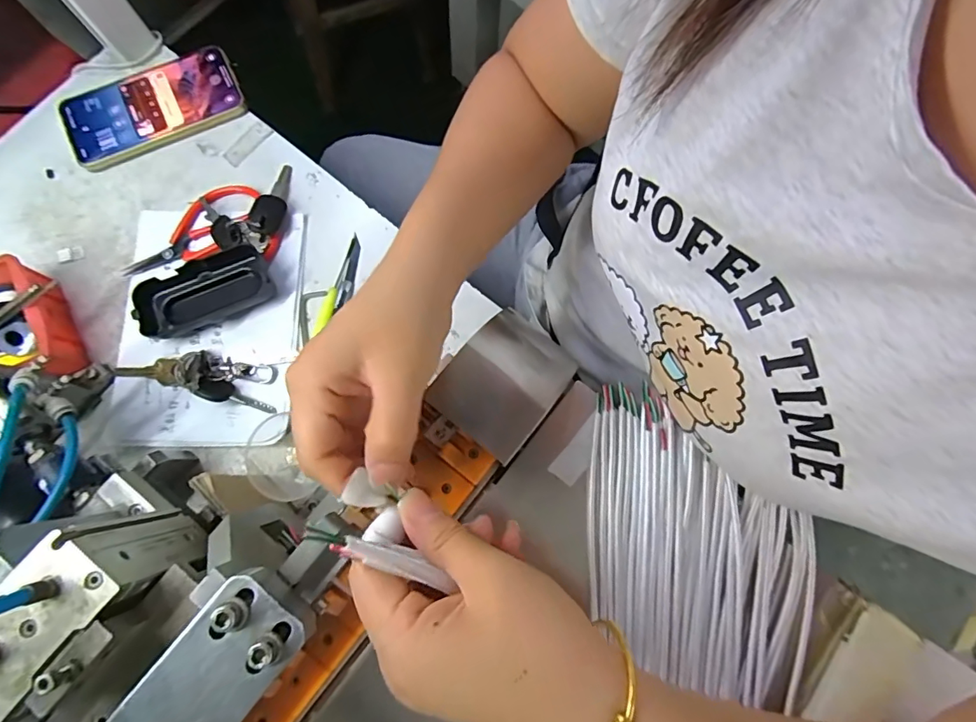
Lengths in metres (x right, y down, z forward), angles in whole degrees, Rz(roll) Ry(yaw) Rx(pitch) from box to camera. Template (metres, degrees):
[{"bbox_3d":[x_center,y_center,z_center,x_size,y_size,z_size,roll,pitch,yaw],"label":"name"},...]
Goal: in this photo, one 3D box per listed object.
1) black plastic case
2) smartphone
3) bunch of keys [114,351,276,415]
[{"bbox_3d":[-0.244,-0.059,0.419,0.107,0.023,0.050,-26,80,-7],"label":"black plastic case"},{"bbox_3d":[-0.320,-0.242,0.461,0.163,0.014,0.085,-25,80,-6],"label":"smartphone"},{"bbox_3d":[-0.246,0.010,0.406,0.133,0.025,0.038,12,78,1],"label":"bunch of keys"}]

